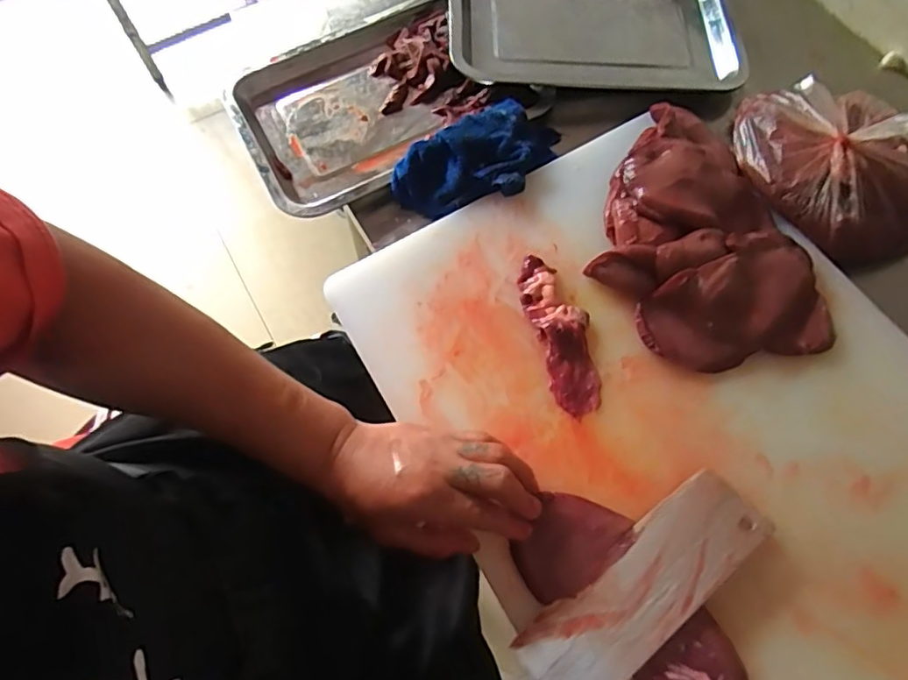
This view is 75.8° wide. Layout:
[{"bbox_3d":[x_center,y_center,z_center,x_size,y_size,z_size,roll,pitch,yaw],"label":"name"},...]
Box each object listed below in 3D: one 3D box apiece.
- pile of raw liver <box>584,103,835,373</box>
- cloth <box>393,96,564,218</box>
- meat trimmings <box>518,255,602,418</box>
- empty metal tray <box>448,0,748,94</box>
[{"bbox_3d":[0.205,-0.091,0.511,0.177,0.040,0.256,-20,66,-7],"label":"pile of raw liver"},{"bbox_3d":[0.028,-0.172,0.550,0.168,0.035,0.081,-30,70,-11],"label":"cloth"},{"bbox_3d":[0.091,-0.007,0.492,0.045,0.014,0.140,-14,65,-4],"label":"meat trimmings"},{"bbox_3d":[0.151,-0.354,0.637,0.311,0.036,0.214,-3,65,1],"label":"empty metal tray"}]

